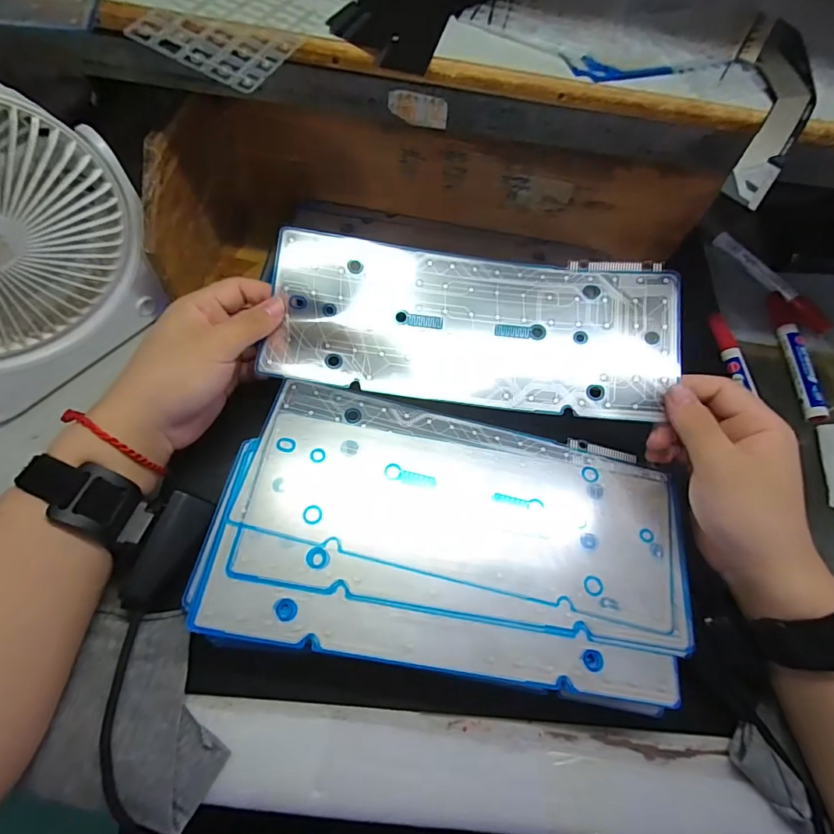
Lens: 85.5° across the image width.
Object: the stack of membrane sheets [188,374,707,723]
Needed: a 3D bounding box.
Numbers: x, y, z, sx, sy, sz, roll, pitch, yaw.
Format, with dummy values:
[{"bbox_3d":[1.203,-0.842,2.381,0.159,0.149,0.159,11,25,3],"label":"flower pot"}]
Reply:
[{"bbox_3d":[0.025,0.068,0.293,0.293,0.011,0.172,10,64,1],"label":"stack of membrane sheets"}]

